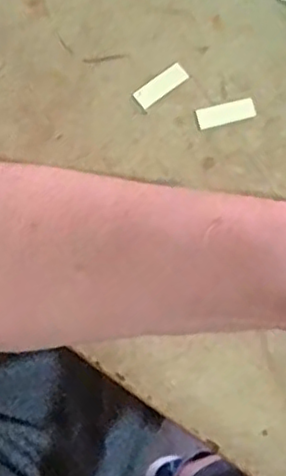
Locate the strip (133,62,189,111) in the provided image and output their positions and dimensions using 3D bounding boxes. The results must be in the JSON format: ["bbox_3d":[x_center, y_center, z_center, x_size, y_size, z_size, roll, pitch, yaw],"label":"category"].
[{"bbox_3d":[0.009,-0.074,0.323,0.027,0.004,0.010,-37,80,-6],"label":"strip"}]

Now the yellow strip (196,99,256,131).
[{"bbox_3d":[0.040,-0.060,0.320,0.028,0.004,0.010,-15,78,-2],"label":"yellow strip"}]

